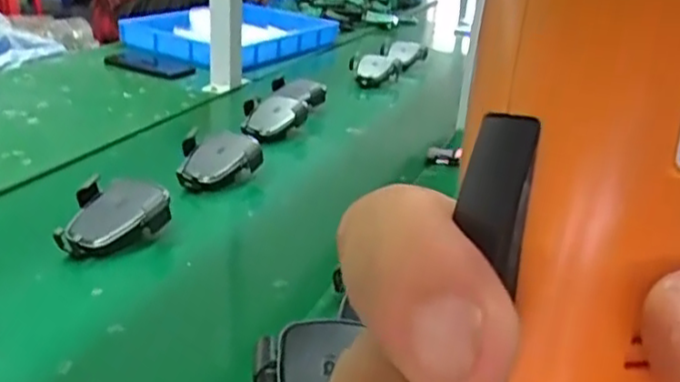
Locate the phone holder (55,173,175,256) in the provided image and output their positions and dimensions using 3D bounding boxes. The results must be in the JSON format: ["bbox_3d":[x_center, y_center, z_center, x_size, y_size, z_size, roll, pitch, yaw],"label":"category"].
[{"bbox_3d":[-0.222,0.024,0.664,0.105,0.050,0.081,-5,25,-22],"label":"phone holder"}]

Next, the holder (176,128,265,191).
[{"bbox_3d":[-0.143,-0.036,0.807,0.097,0.049,0.088,-2,24,-15],"label":"holder"}]

